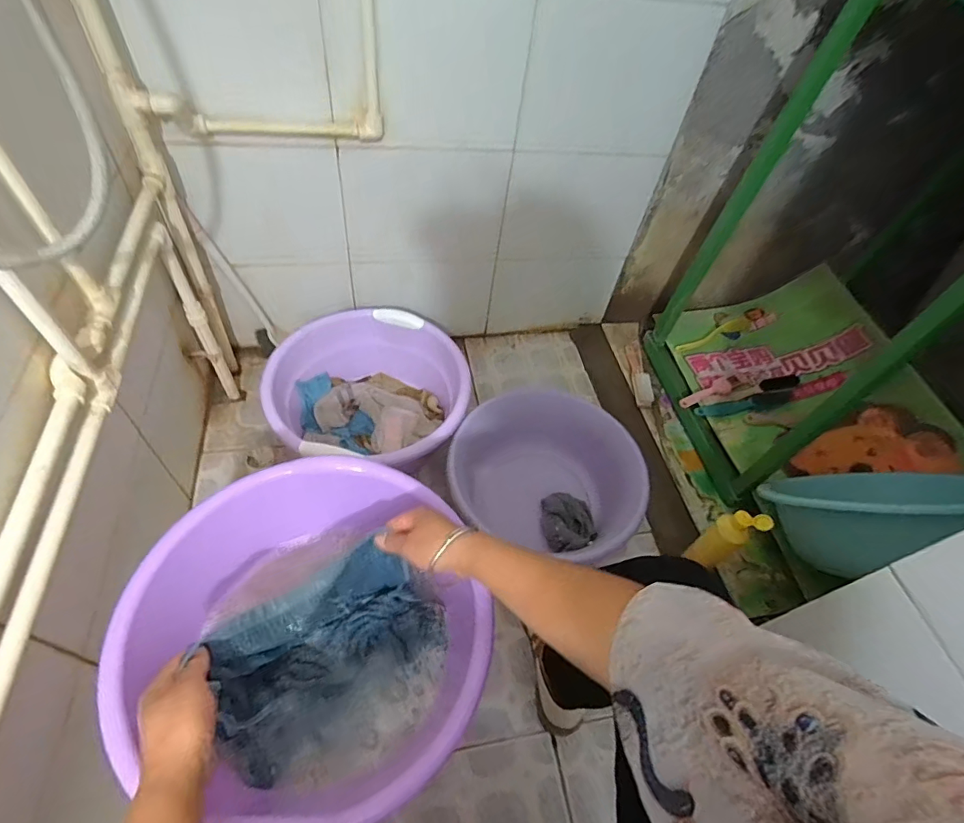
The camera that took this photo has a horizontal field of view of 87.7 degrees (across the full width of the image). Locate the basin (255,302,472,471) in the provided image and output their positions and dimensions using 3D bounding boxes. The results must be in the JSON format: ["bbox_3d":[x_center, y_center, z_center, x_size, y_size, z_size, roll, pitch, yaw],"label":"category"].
[{"bbox_3d":[-0.230,-0.050,1.059,0.371,0.177,0.364,-2,46,2],"label":"basin"}]

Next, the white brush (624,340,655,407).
[{"bbox_3d":[0.379,-0.099,1.213,0.043,0.019,0.212,0,46,3],"label":"white brush"}]

